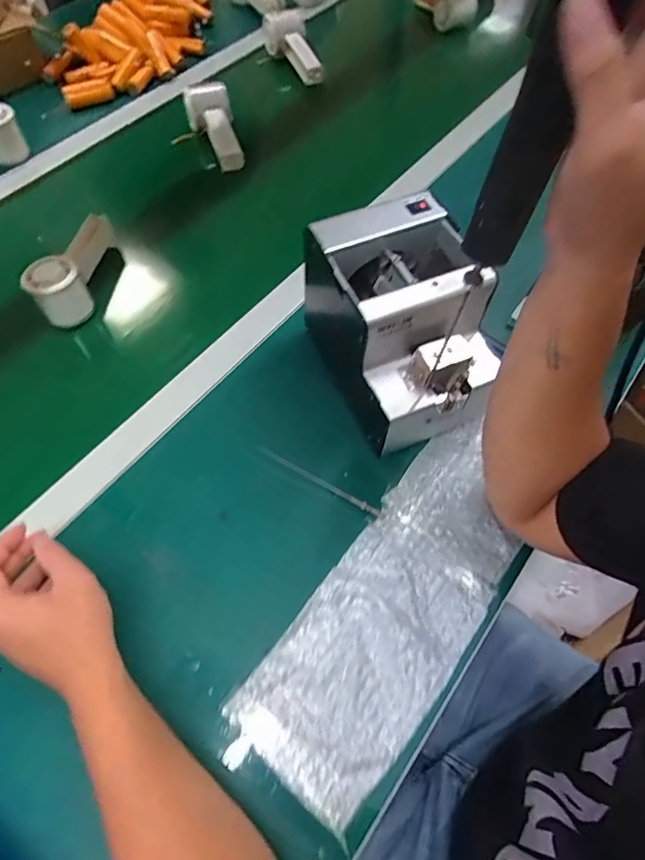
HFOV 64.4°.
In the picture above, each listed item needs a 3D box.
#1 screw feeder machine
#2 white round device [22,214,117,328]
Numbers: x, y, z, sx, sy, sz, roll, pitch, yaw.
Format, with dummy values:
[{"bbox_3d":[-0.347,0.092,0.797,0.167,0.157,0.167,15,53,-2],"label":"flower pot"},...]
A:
[{"bbox_3d":[0.081,-0.099,0.479,0.129,0.160,0.165,-25,64,-13],"label":"screw feeder machine"},{"bbox_3d":[-0.299,-0.156,0.584,0.056,0.062,0.045,-30,65,-16],"label":"white round device"}]

